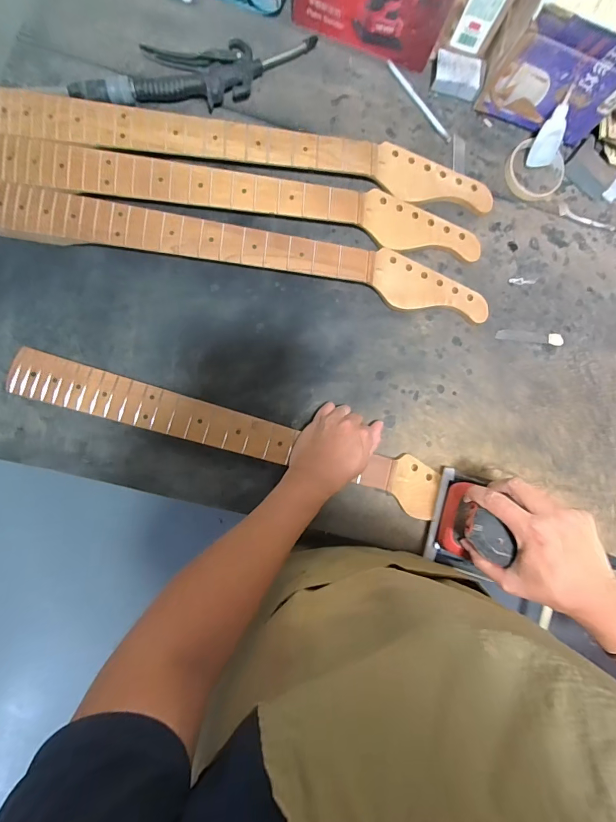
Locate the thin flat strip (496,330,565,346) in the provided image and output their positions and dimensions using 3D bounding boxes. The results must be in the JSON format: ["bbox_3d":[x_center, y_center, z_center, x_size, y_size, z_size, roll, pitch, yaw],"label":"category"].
[{"bbox_3d":[0.327,-0.110,0.571,0.100,0.006,0.017,6,88,-7],"label":"thin flat strip"}]

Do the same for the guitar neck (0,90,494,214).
[{"bbox_3d":[-0.064,-0.344,0.514,0.637,0.028,0.064,5,88,-7],"label":"guitar neck"}]

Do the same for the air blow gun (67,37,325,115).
[{"bbox_3d":[-0.141,-0.442,0.506,0.311,0.031,0.088,-9,90,-7],"label":"air blow gun"}]

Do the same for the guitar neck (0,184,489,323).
[{"bbox_3d":[-0.070,-0.205,0.509,0.643,0.029,0.065,8,88,-7],"label":"guitar neck"}]

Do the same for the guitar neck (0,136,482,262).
[{"bbox_3d":[-0.082,-0.279,0.510,0.643,0.028,0.064,6,88,-7],"label":"guitar neck"}]

